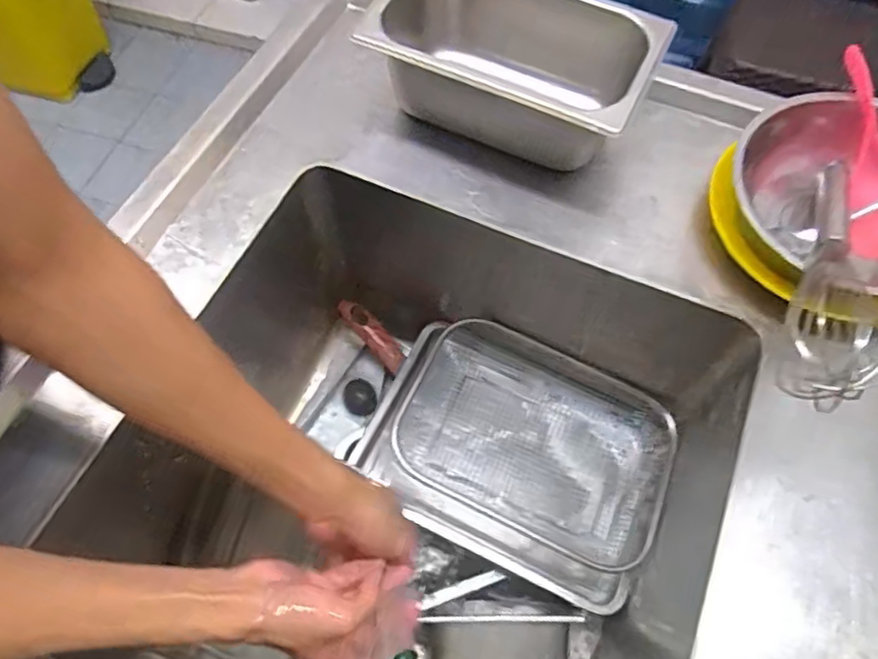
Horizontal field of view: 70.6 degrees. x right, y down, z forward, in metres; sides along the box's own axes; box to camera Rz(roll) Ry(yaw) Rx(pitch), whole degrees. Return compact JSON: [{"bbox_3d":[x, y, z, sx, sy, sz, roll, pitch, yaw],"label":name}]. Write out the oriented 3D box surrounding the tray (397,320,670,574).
[{"bbox_3d":[0.107,0.125,0.711,0.304,0.056,0.200,25,63,12],"label":"tray"}]

